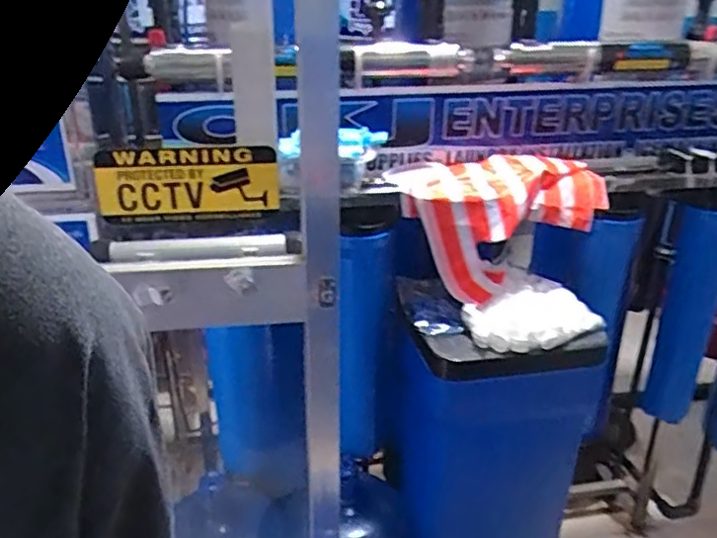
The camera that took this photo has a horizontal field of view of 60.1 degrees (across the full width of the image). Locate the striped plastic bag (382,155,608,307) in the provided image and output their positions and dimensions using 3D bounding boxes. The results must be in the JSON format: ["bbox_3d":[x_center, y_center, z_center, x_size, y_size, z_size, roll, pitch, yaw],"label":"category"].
[{"bbox_3d":[0.249,-0.081,1.139,0.355,0.222,0.190,-9,25,-20],"label":"striped plastic bag"}]

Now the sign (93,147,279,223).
[{"bbox_3d":[-0.219,-0.107,0.793,0.223,0.093,0.012,-3,26,-5],"label":"sign"}]

